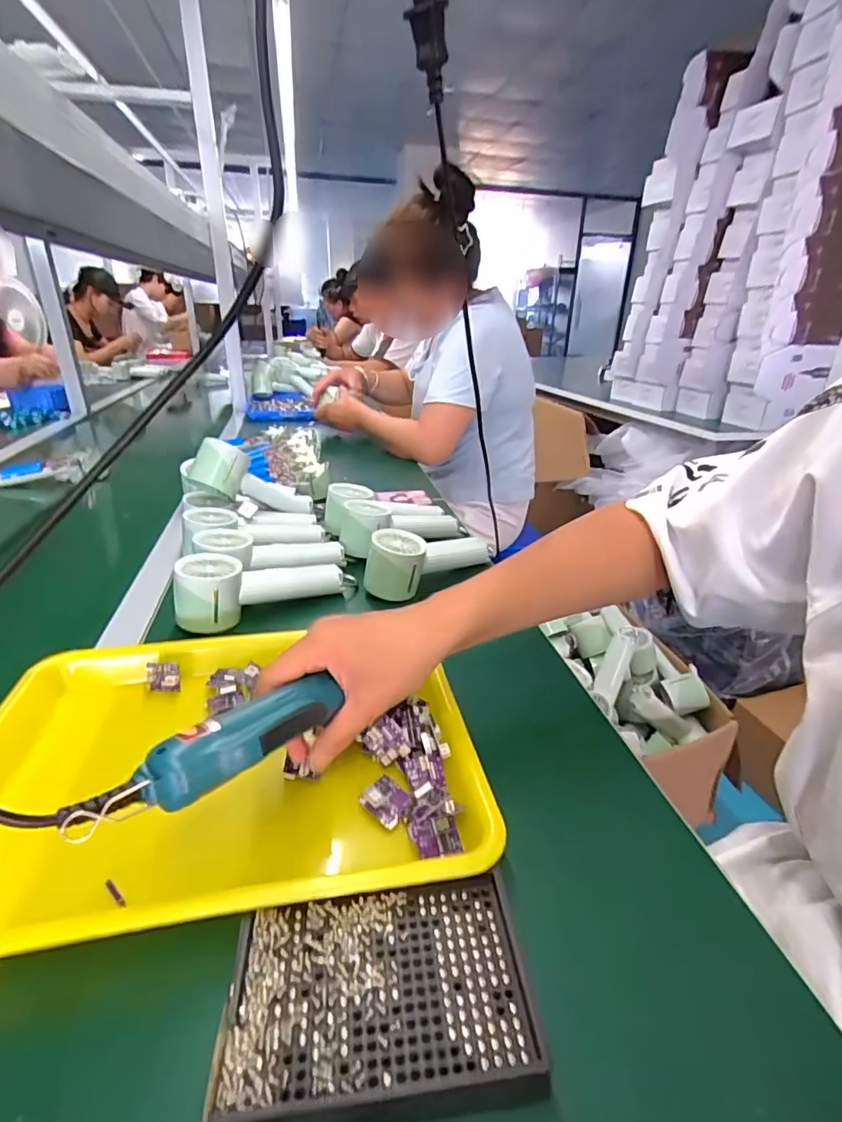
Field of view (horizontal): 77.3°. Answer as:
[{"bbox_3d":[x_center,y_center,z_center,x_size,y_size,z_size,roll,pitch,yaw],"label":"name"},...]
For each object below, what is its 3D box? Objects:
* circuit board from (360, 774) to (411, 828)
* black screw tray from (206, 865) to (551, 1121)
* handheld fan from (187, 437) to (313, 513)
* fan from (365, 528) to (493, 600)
[{"bbox_3d":[-0.022,0.156,0.346,0.030,0.005,0.026,21,31,36],"label":"circuit board"},{"bbox_3d":[-0.018,0.199,0.245,0.135,0.014,0.090,-2,25,-8],"label":"black screw tray"},{"bbox_3d":[-0.238,-0.108,0.752,0.098,0.062,0.197,19,-5,33],"label":"handheld fan"},{"bbox_3d":[0.012,-0.010,0.638,0.170,0.063,0.058,-21,33,-39],"label":"fan"}]

